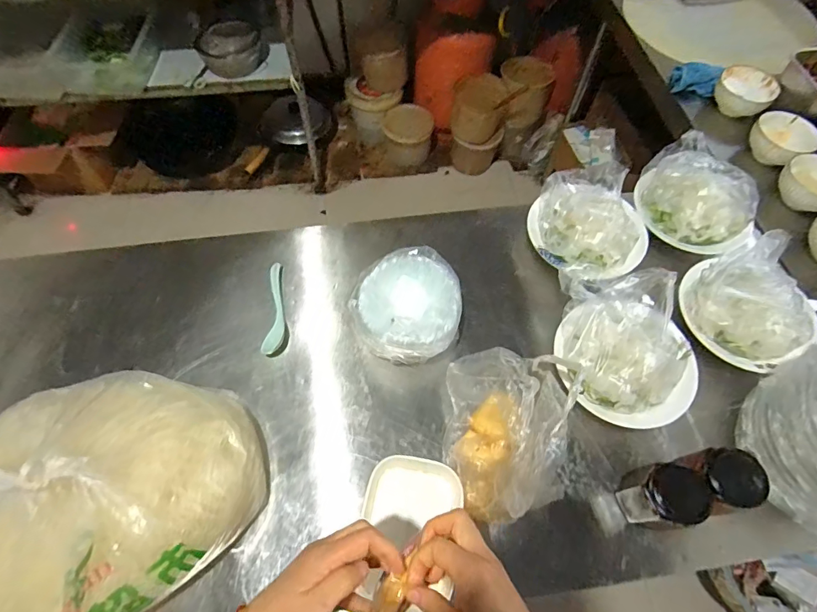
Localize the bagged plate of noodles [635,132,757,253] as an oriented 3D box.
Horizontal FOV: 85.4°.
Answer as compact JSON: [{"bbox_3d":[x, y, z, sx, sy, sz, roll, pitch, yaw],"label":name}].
[{"bbox_3d":[0.476,-0.187,0.729,0.159,0.090,0.197,-26,65,-14],"label":"bagged plate of noodles"}]

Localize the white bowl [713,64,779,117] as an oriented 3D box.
[{"bbox_3d":[0.710,-0.451,0.941,0.112,0.054,0.110,0,61,-1],"label":"white bowl"}]

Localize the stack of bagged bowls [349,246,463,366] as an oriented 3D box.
[{"bbox_3d":[-0.004,0.005,0.662,0.158,0.089,0.163,-2,61,-2],"label":"stack of bagged bowls"}]

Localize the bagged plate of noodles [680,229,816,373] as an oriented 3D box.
[{"bbox_3d":[0.493,-0.009,0.628,0.159,0.077,0.165,0,61,-1],"label":"bagged plate of noodles"}]

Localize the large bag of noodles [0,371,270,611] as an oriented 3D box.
[{"bbox_3d":[-0.371,0.207,0.486,0.369,0.158,0.279,-31,66,-16],"label":"large bag of noodles"}]

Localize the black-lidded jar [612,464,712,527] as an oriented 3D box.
[{"bbox_3d":[0.305,0.229,0.539,0.069,0.098,0.063,0,61,-1],"label":"black-lidded jar"}]

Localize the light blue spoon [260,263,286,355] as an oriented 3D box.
[{"bbox_3d":[-0.207,0.001,0.697,0.032,0.017,0.157,-2,61,-2],"label":"light blue spoon"}]

